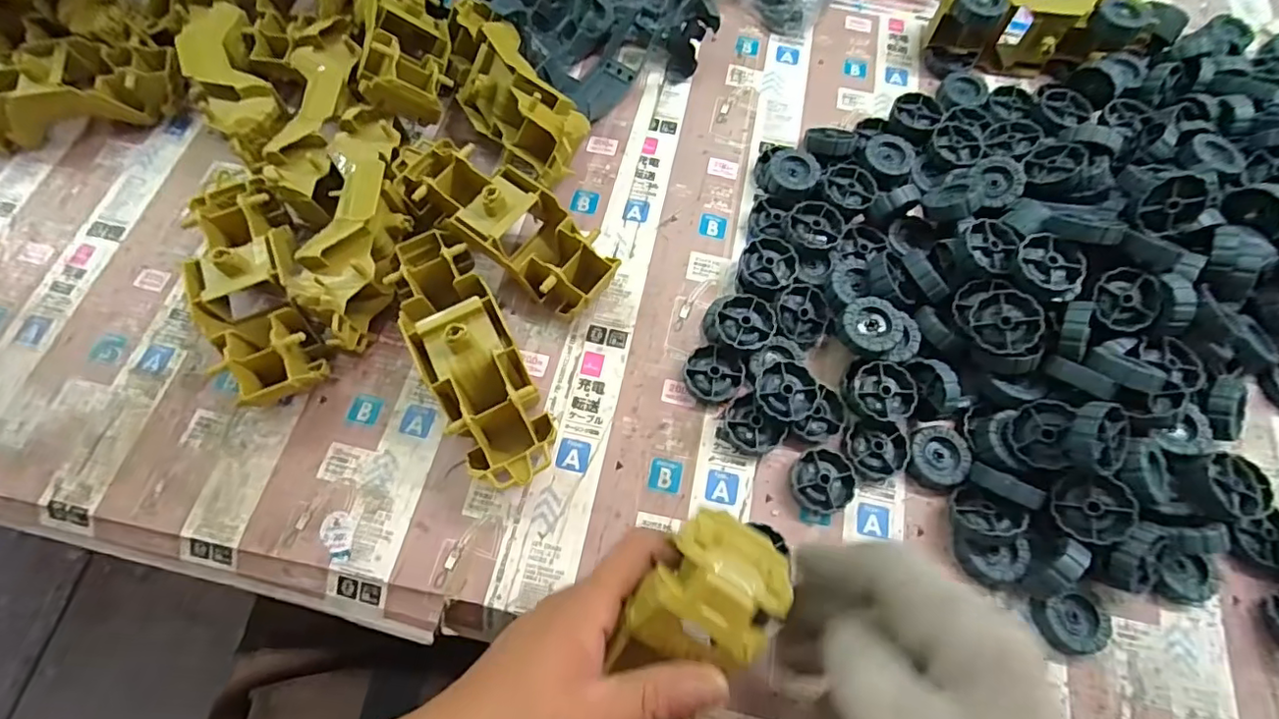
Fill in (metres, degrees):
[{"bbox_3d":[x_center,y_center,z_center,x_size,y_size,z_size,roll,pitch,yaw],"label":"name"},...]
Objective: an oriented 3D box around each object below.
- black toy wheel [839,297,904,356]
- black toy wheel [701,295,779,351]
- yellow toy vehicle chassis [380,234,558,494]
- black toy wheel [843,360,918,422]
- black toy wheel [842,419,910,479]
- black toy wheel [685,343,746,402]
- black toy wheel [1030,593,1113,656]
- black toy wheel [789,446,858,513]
[{"bbox_3d":[0.149,-0.021,0.373,0.037,0.013,0.038,0,66,0],"label":"black toy wheel"},{"bbox_3d":[0.068,-0.022,0.391,0.045,0.023,0.038,3,67,1],"label":"black toy wheel"},{"bbox_3d":[-0.107,-0.003,0.363,0.054,0.060,0.178,-27,69,-11],"label":"yellow toy vehicle chassis"},{"bbox_3d":[0.156,0.022,0.374,0.040,0.017,0.037,0,66,0],"label":"black toy wheel"},{"bbox_3d":[0.152,0.057,0.367,0.039,0.010,0.035,10,67,5],"label":"black toy wheel"},{"bbox_3d":[0.050,0.009,0.384,0.038,0.010,0.037,0,66,0],"label":"black toy wheel"},{"bbox_3d":[0.251,0.153,0.335,0.037,0.016,0.031,-8,67,-3],"label":"black toy wheel"},{"bbox_3d":[0.114,0.075,0.363,0.041,0.009,0.037,-38,72,-15],"label":"black toy wheel"}]

